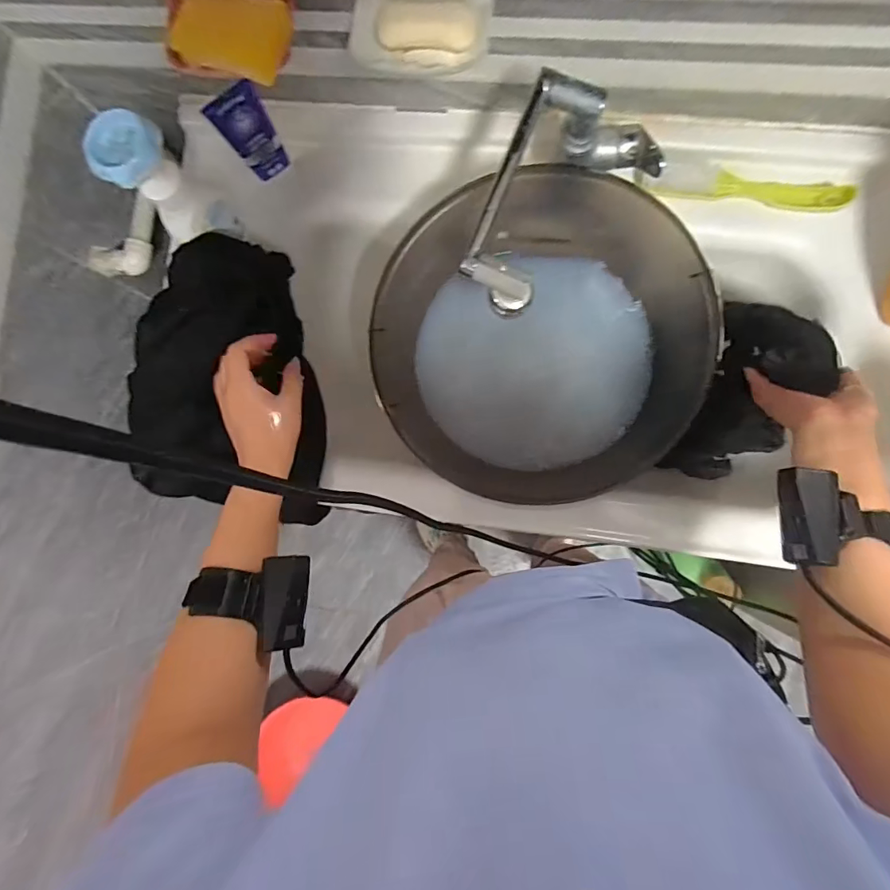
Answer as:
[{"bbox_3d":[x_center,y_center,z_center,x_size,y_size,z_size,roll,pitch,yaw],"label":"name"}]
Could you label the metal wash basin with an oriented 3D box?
[{"bbox_3d":[0.103,-0.118,0.567,0.359,0.136,0.336,0,87,5],"label":"metal wash basin"}]

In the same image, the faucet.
[{"bbox_3d":[0.106,-0.255,0.465,0.114,0.102,0.242,42,91,6],"label":"faucet"}]

